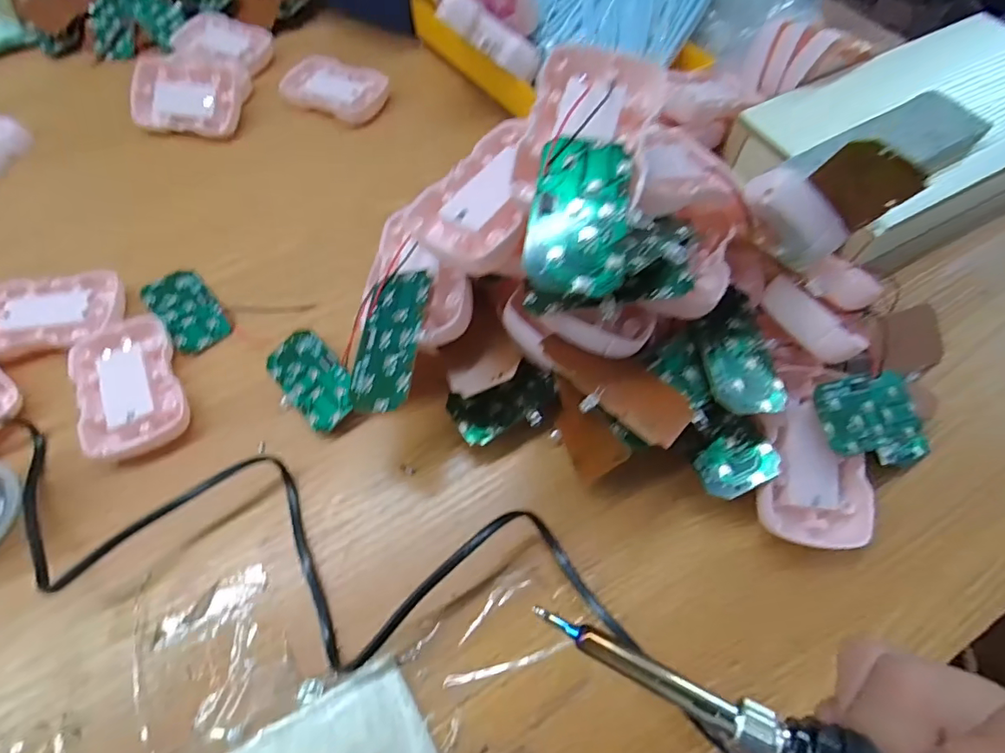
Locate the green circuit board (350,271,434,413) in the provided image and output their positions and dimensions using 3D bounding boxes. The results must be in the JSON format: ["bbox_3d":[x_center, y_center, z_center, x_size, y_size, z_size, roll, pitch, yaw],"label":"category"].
[{"bbox_3d":[-0.056,-0.018,0.253,0.037,0.005,0.071,-2,71,27],"label":"green circuit board"}]

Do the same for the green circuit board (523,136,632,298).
[{"bbox_3d":[0.031,-0.065,0.202,0.038,0.006,0.071,10,71,3],"label":"green circuit board"}]

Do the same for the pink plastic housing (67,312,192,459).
[{"bbox_3d":[-0.224,0.005,0.309,0.052,0.015,0.095,-25,64,-12],"label":"pink plastic housing"}]

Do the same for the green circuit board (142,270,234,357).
[{"bbox_3d":[-0.212,-0.045,0.343,0.036,0.005,0.072,-37,67,-17],"label":"green circuit board"}]

